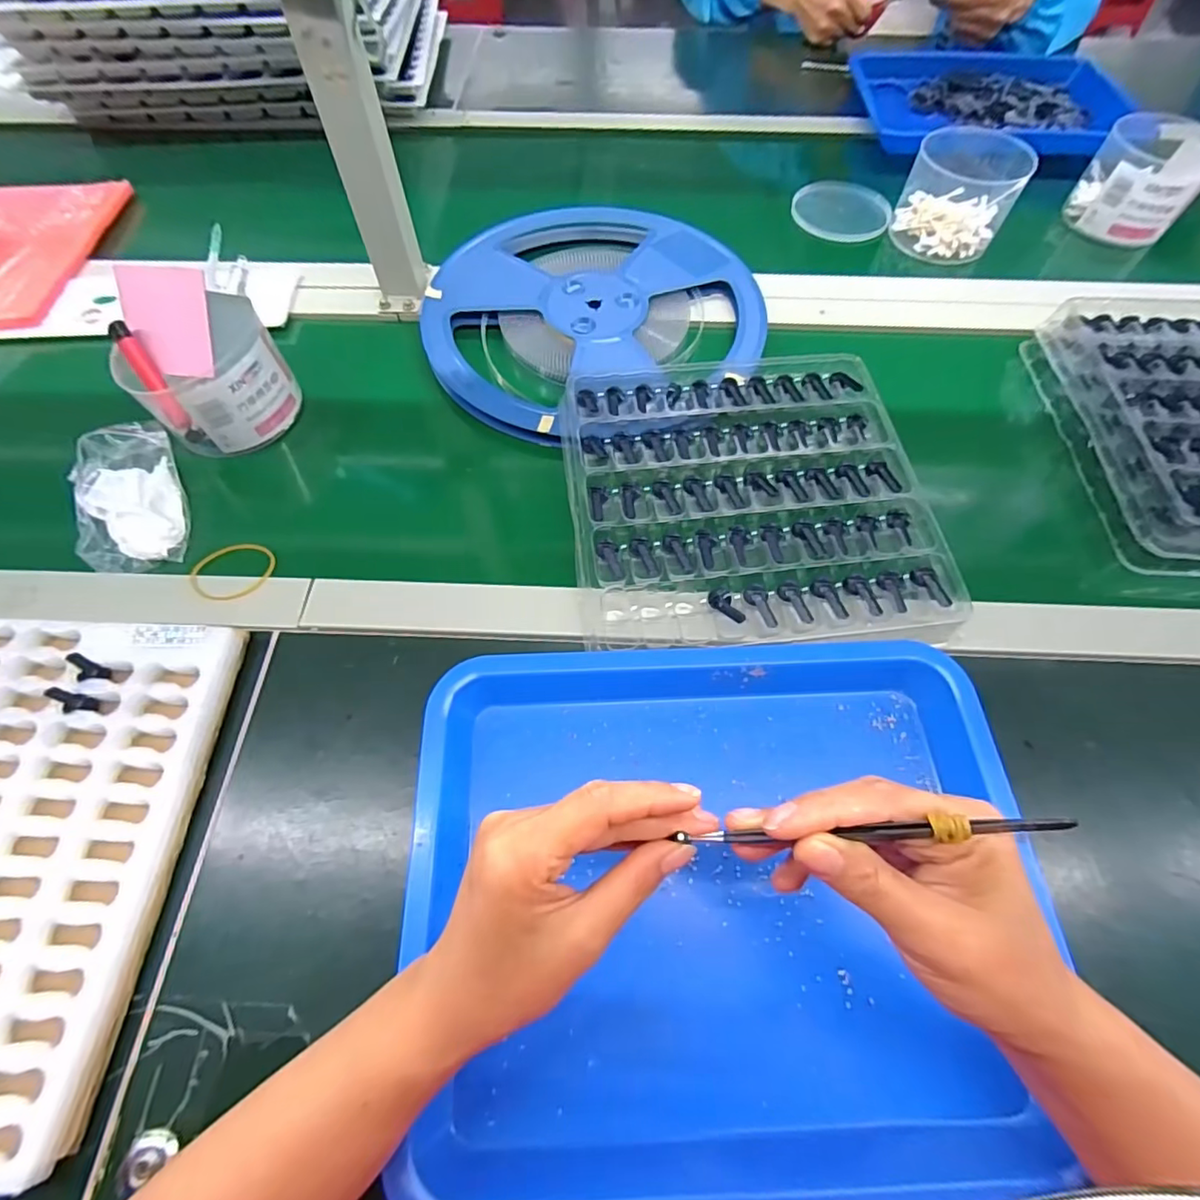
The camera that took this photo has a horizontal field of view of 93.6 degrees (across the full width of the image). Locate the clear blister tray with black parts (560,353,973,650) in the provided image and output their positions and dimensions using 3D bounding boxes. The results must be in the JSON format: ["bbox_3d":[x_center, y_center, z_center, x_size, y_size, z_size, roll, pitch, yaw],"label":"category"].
[{"bbox_3d":[0.107,-0.088,0.433,0.257,0.027,0.267,-3,62,-1],"label":"clear blister tray with black parts"}]

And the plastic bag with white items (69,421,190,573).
[{"bbox_3d":[-0.368,-0.081,0.436,0.075,0.033,0.125,-21,64,-11],"label":"plastic bag with white items"}]

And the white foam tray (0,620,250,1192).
[{"bbox_3d":[-0.339,0.141,0.321,0.189,0.030,0.266,1,62,1],"label":"white foam tray"}]

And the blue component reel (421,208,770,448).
[{"bbox_3d":[-0.015,-0.287,0.559,0.322,0.039,0.298,-27,65,-13],"label":"blue component reel"}]

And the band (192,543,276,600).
[{"bbox_3d":[-0.275,-0.022,0.424,0.060,0.006,0.054,-21,58,-13],"label":"band"}]

